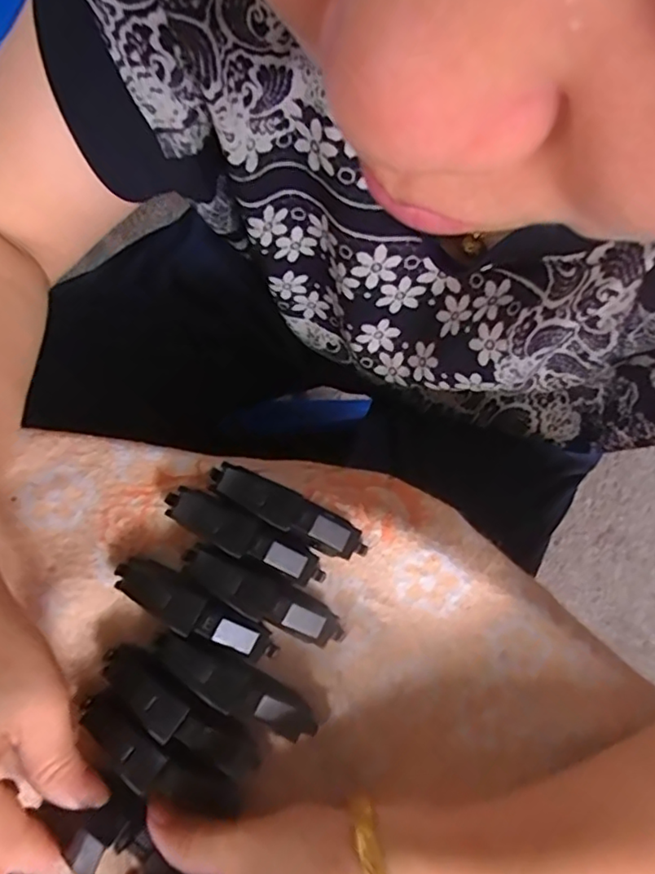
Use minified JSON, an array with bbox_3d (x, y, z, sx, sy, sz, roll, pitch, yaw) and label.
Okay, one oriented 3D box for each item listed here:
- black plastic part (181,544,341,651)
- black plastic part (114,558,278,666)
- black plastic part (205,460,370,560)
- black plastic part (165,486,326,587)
[{"bbox_3d":[-0.030,0.073,0.266,0.080,0.016,0.021,25,78,4],"label":"black plastic part"},{"bbox_3d":[-0.061,0.079,0.264,0.080,0.017,0.020,30,78,5],"label":"black plastic part"},{"bbox_3d":[-0.019,0.035,0.276,0.081,0.020,0.018,27,78,4],"label":"black plastic part"},{"bbox_3d":[-0.039,0.046,0.273,0.080,0.017,0.020,29,78,5],"label":"black plastic part"}]

